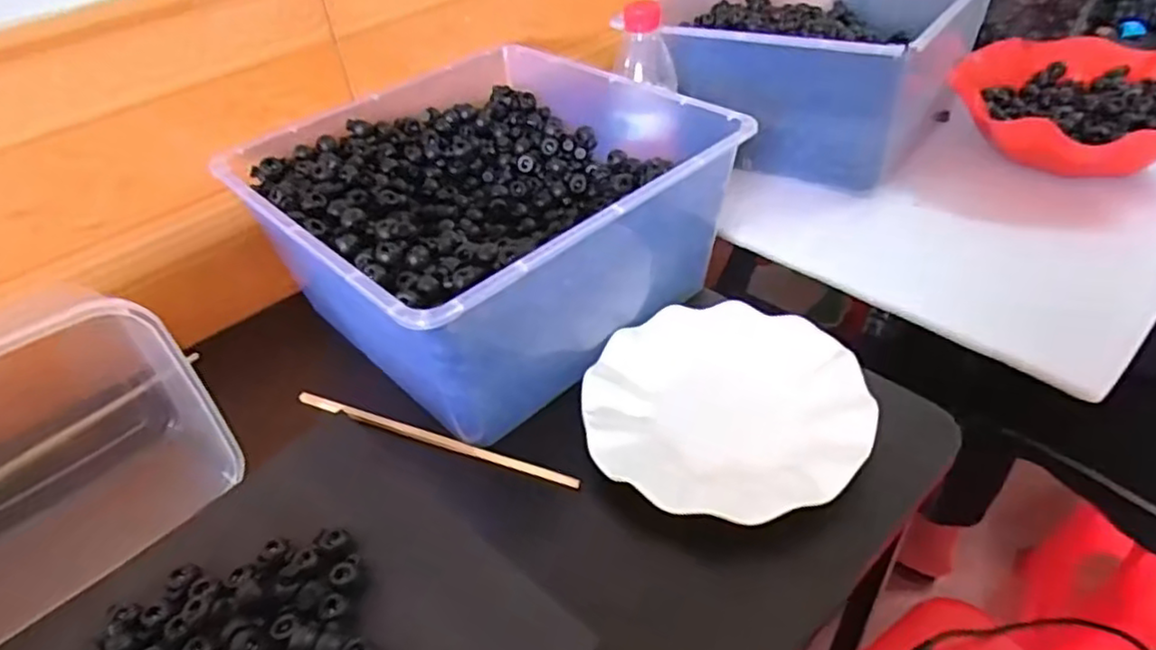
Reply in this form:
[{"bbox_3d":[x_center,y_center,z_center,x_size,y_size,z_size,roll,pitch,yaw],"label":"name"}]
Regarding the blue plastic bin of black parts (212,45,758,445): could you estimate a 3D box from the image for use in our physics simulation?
[{"bbox_3d":[-0.076,-0.087,0.553,0.288,0.129,0.301,-35,49,-28],"label":"blue plastic bin of black parts"}]

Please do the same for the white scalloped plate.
[{"bbox_3d":[0.098,0.057,0.470,0.179,0.029,0.183,-3,42,3],"label":"white scalloped plate"}]

